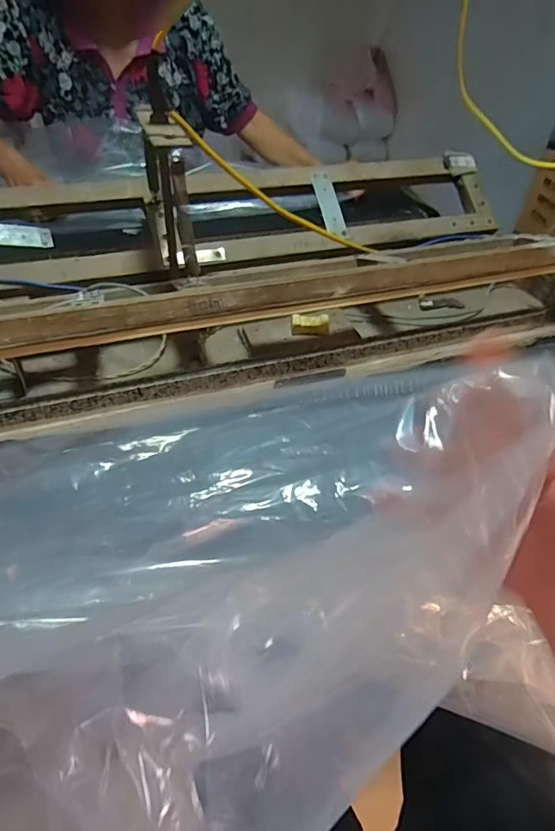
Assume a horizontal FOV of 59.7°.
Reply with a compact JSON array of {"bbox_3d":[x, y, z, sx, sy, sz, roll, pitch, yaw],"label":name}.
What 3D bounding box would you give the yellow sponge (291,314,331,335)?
[{"bbox_3d":[0.045,-0.120,0.641,0.050,0.019,0.025,3,46,-2],"label":"yellow sponge"}]

